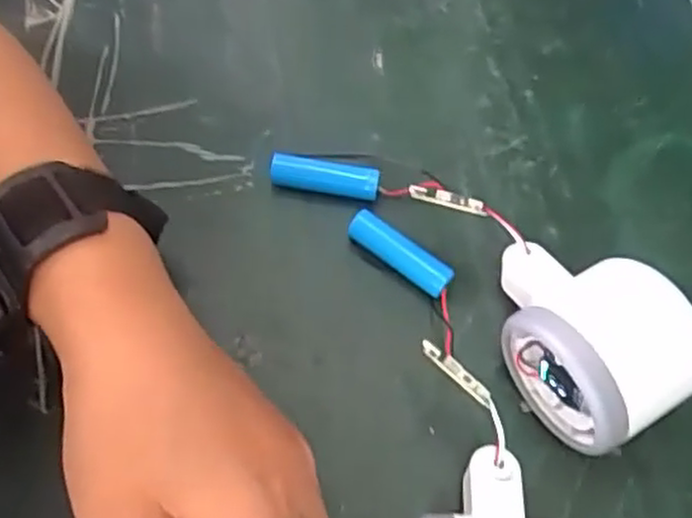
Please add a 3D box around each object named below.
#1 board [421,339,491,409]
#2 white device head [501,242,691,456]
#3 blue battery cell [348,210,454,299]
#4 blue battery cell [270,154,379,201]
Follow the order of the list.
[{"bbox_3d":[0.039,0.041,0.258,0.031,0.005,0.005,42,72,3],"label":"board"},{"bbox_3d":[0.091,0.029,0.284,0.053,0.057,0.081,-32,70,-13],"label":"white device head"},{"bbox_3d":[0.023,-0.002,0.317,0.050,0.016,0.012,37,71,15],"label":"blue battery cell"},{"bbox_3d":[-0.010,-0.037,0.334,0.049,0.013,0.013,8,66,4],"label":"blue battery cell"}]

